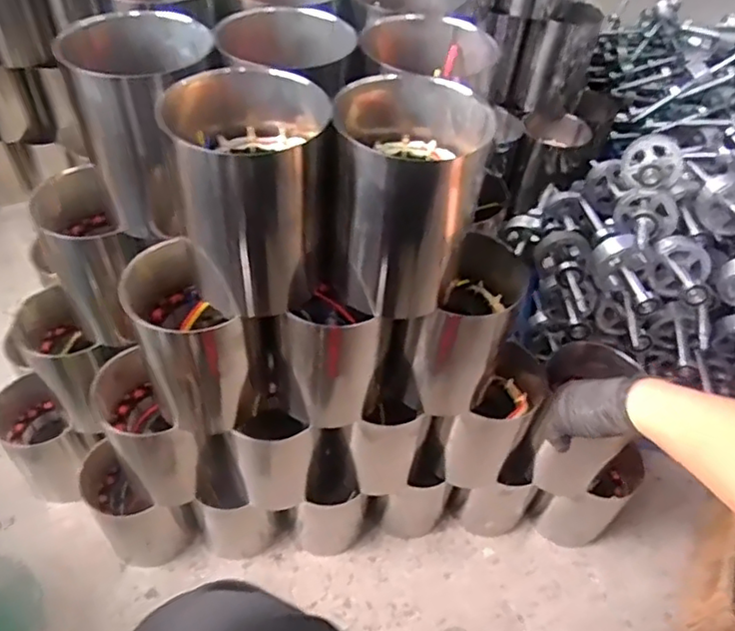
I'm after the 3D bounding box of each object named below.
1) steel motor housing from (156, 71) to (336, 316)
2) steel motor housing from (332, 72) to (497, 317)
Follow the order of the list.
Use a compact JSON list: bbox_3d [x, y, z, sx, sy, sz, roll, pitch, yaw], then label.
[{"bbox_3d":[-0.097,-0.104,0.518,0.112,0.175,0.111,-10,49,-14],"label":"steel motor housing"},{"bbox_3d":[0.033,-0.102,0.526,0.114,0.173,0.126,9,48,3],"label":"steel motor housing"}]

